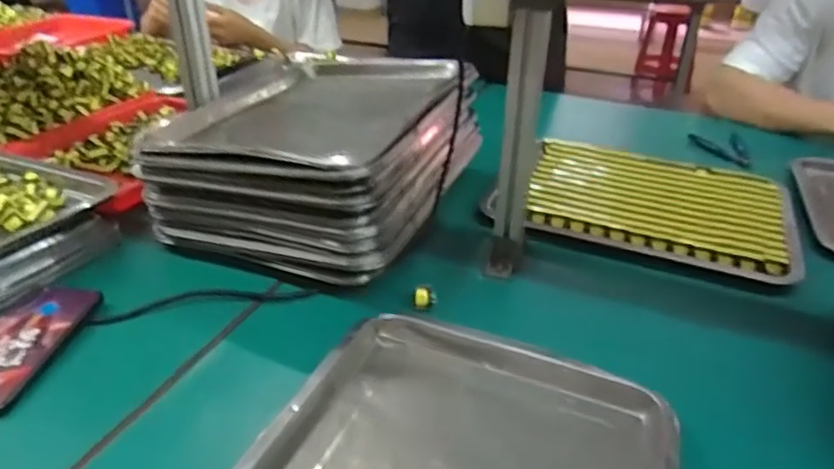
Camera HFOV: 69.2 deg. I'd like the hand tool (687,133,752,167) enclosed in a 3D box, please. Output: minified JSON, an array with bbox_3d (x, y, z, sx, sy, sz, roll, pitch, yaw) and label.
[{"bbox_3d":[0.514,-0.138,1.009,0.079,0.017,0.114,1,31,3],"label":"hand tool"}]

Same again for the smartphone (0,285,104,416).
[{"bbox_3d":[-0.347,0.093,0.532,0.078,0.008,0.151,5,31,6],"label":"smartphone"}]

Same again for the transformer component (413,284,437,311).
[{"bbox_3d":[0.008,0.063,0.609,0.024,0.018,0.019,0,31,-2],"label":"transformer component"}]

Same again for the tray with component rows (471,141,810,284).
[{"bbox_3d":[0.314,-0.057,0.830,0.360,0.027,0.269,13,33,19],"label":"tray with component rows"}]

